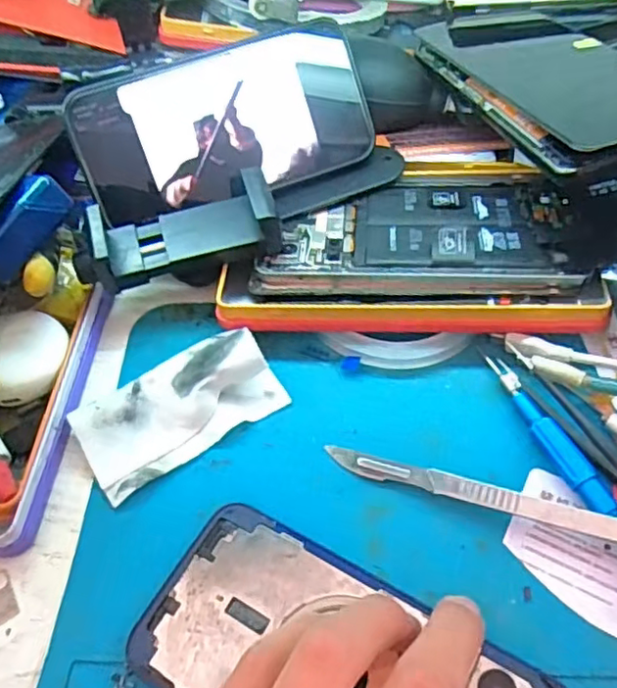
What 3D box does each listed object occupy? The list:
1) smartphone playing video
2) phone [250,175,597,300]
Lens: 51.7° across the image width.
[{"bbox_3d":[-0.041,-0.111,0.317,0.141,0.006,0.072,-19,100,-11],"label":"smartphone playing video"},{"bbox_3d":[0.053,-0.058,0.313,0.150,0.012,0.078,0,54,4],"label":"phone"}]

